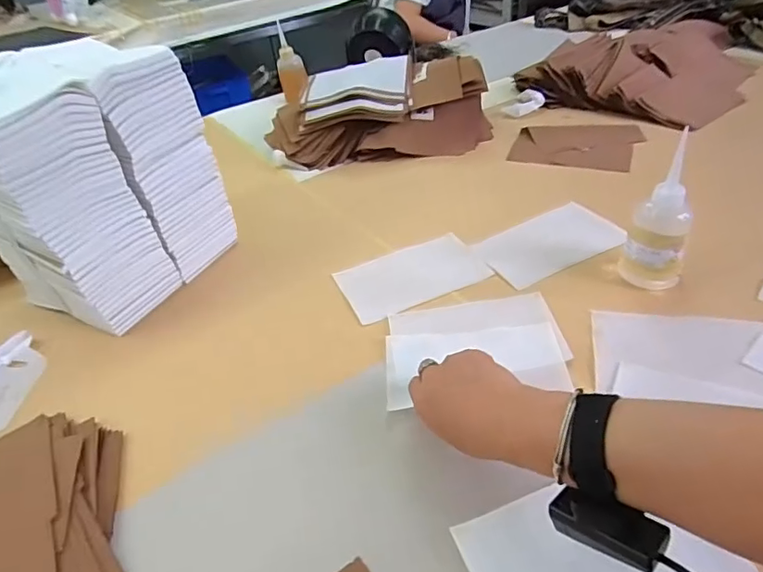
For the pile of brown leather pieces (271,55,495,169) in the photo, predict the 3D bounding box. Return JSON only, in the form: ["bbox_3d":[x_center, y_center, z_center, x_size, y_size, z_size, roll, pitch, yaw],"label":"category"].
[{"bbox_3d":[-0.011,-0.319,0.943,0.407,0.121,0.169,-2,39,5],"label":"pile of brown leather pieces"}]

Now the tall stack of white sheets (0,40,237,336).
[{"bbox_3d":[-0.339,-0.124,0.639,0.147,0.280,0.225,18,45,27],"label":"tall stack of white sheets"}]

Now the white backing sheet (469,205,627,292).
[{"bbox_3d":[0.212,-0.055,0.668,0.162,0.007,0.110,-24,41,-7],"label":"white backing sheet"}]

